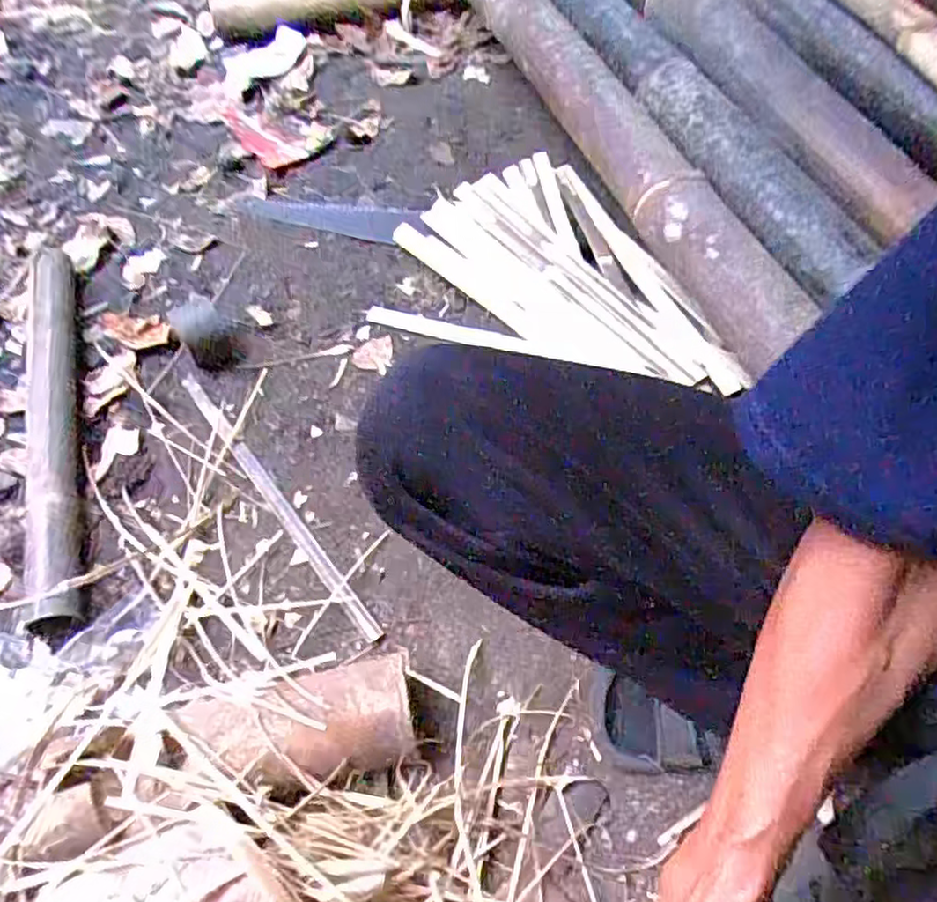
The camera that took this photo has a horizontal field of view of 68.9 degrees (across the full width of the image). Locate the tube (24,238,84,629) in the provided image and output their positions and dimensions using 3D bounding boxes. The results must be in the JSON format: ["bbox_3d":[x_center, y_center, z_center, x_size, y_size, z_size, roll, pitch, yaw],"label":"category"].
[{"bbox_3d":[-0.447,-0.046,0.728,0.053,0.041,0.493,-17,58,-10],"label":"tube"}]

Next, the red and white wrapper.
[{"bbox_3d":[-0.320,-0.574,1.092,0.149,0.035,0.333,-13,58,-8],"label":"red and white wrapper"}]

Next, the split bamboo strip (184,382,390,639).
[{"bbox_3d":[-0.202,0.046,0.699,0.018,0.009,0.373,-34,63,-20],"label":"split bamboo strip"}]

